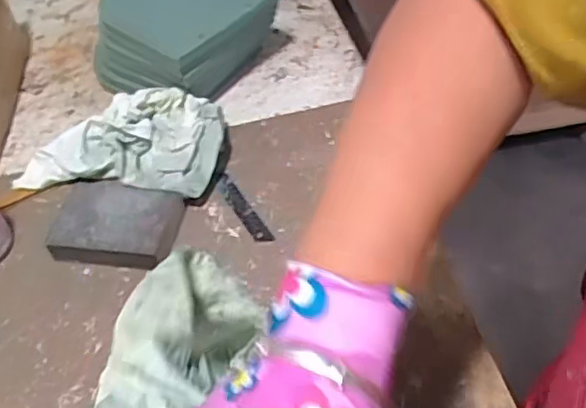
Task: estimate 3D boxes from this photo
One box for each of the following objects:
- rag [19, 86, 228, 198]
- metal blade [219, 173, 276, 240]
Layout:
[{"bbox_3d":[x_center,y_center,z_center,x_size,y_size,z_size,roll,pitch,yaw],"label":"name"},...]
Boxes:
[{"bbox_3d":[-0.158,-0.052,0.580,0.188,0.071,0.100,3,48,9],"label":"rag"},{"bbox_3d":[-0.045,0.002,0.548,0.015,0.004,0.091,-25,50,-16],"label":"metal blade"}]

